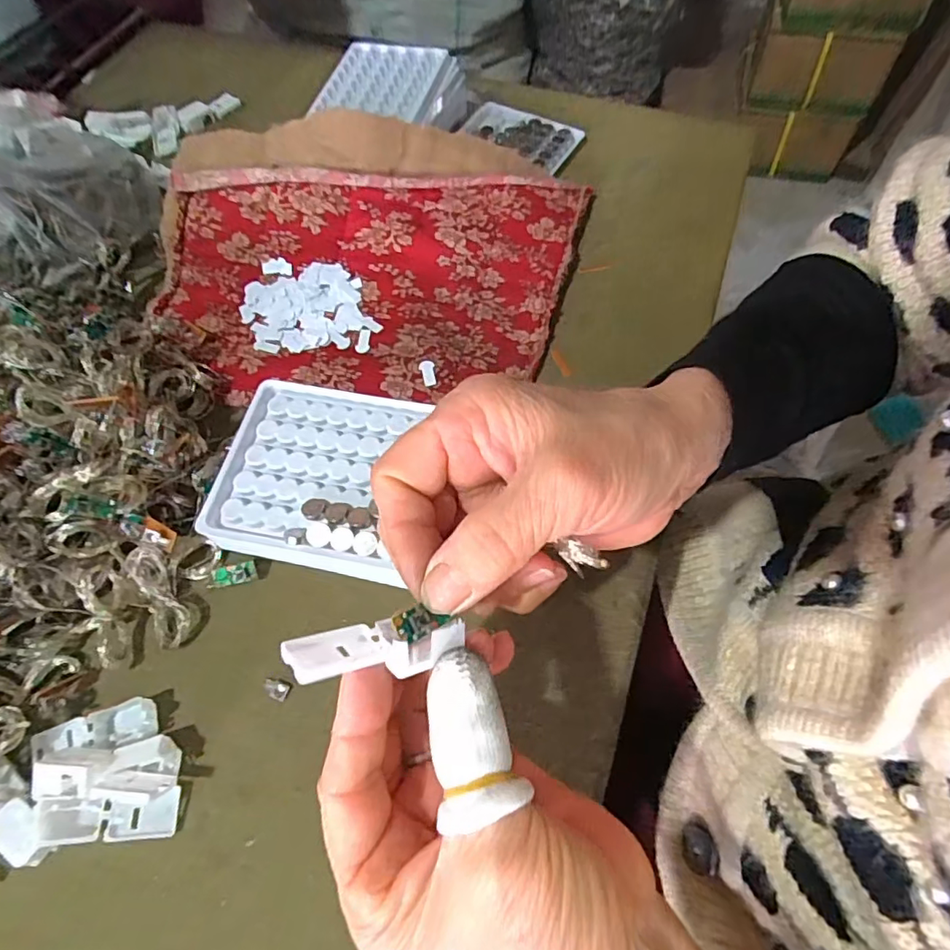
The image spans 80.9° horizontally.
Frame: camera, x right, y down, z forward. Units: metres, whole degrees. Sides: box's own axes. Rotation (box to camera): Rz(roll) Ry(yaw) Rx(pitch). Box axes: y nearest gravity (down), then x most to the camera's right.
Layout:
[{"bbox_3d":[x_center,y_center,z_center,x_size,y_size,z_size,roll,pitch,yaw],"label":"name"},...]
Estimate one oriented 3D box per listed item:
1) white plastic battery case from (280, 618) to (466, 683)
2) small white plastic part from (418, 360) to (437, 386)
[{"bbox_3d":[-0.029,0.052,0.170,0.054,0.017,0.018,2,61,-23],"label":"white plastic battery case"},{"bbox_3d":[-0.028,-0.063,0.342,0.009,0.004,0.018,-17,64,-7],"label":"small white plastic part"}]

